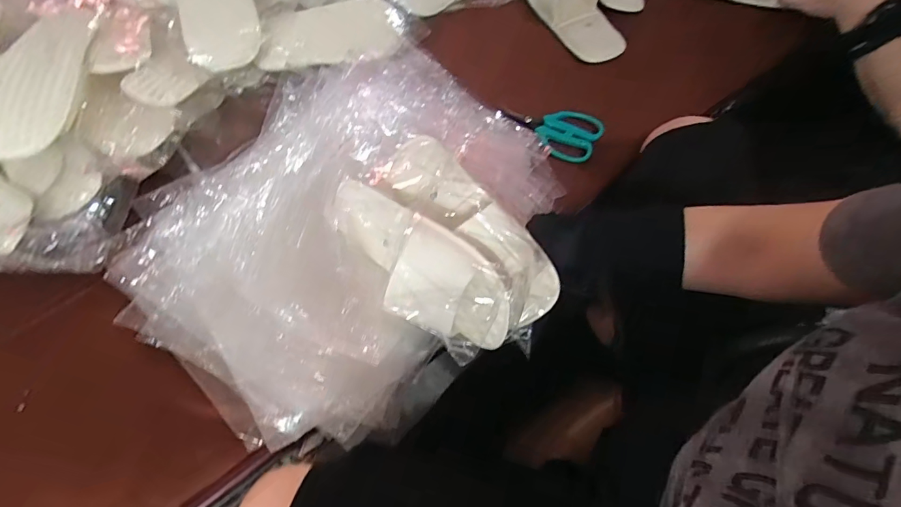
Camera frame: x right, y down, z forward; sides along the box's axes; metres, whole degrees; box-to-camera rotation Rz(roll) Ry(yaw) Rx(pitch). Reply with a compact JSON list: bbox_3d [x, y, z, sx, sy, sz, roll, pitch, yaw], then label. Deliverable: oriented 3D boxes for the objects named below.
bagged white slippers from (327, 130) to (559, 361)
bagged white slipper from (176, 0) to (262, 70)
[{"bbox_3d":[-0.012,-0.017,0.461,0.156,0.087,0.244,-33,66,-14],"label":"bagged white slippers"},{"bbox_3d":[-0.336,-0.364,0.617,0.097,0.020,0.214,-16,81,-6],"label":"bagged white slipper"}]

